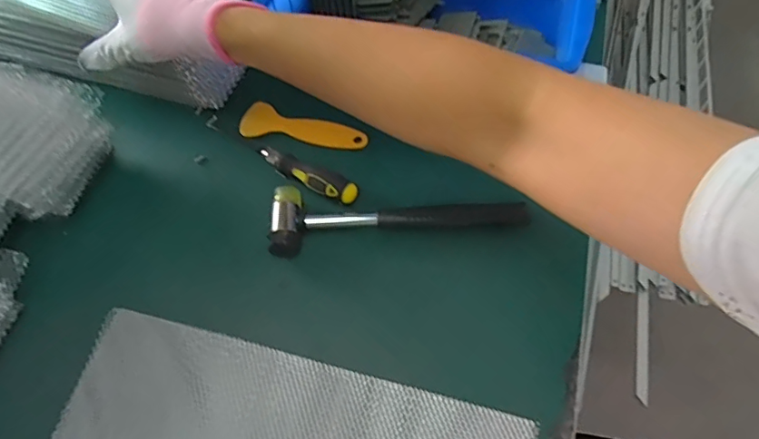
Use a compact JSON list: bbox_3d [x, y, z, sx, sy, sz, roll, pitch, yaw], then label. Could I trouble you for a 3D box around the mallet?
[{"bbox_3d":[0.014,-0.008,0.438,0.210,0.023,0.058,-6,61,-2],"label":"mallet"}]

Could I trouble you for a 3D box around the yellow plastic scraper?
[{"bbox_3d":[-0.074,-0.088,0.500,0.126,0.006,0.036,15,63,9],"label":"yellow plastic scraper"}]

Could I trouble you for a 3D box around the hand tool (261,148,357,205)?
[{"bbox_3d":[-0.065,-0.042,0.462,0.101,0.021,0.025,29,66,16],"label":"hand tool"}]

